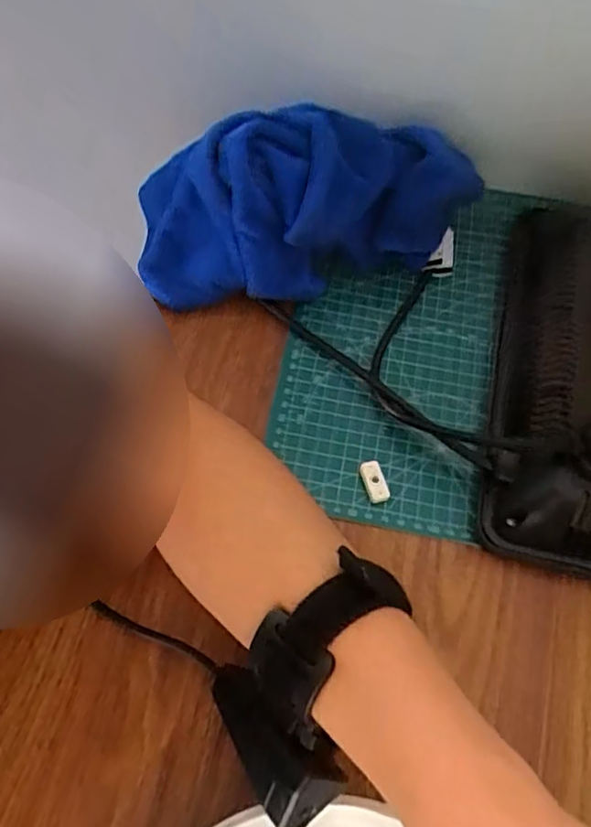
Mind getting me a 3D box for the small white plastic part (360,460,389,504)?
[{"bbox_3d":[0.049,0.042,0.383,0.012,0.010,0.026,-16,66,-11],"label":"small white plastic part"}]

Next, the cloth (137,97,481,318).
[{"bbox_3d":[0.009,-0.143,0.424,0.233,0.084,0.109,-2,64,-5],"label":"cloth"}]

